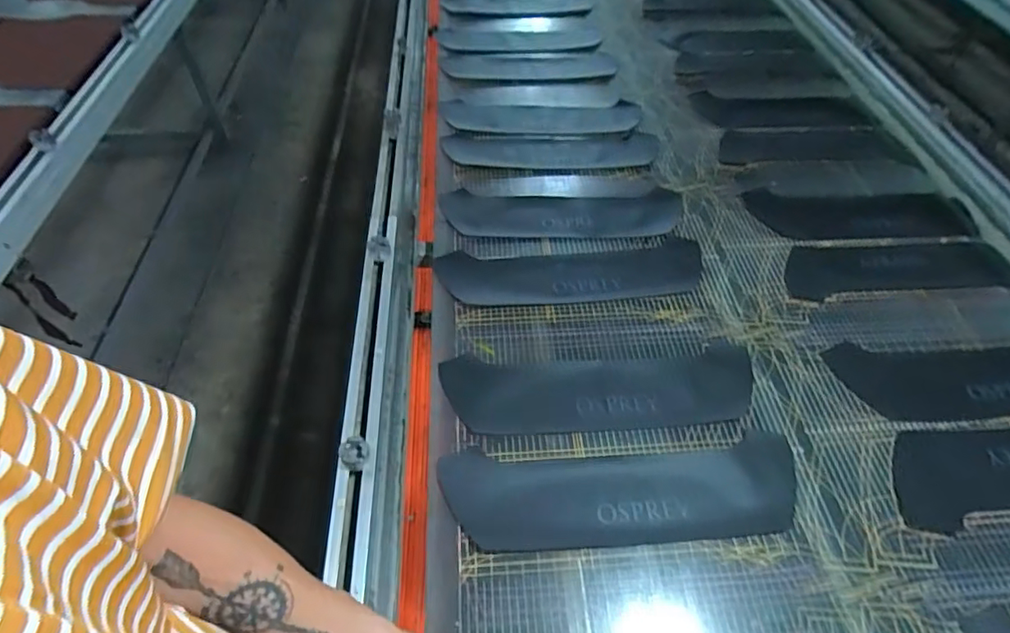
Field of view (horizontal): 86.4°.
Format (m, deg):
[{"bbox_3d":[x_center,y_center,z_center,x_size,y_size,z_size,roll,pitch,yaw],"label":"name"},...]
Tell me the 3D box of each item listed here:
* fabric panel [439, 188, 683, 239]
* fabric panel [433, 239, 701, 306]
[{"bbox_3d":[0.104,-0.209,1.087,0.482,0.032,0.152,1,42,6],"label":"fabric panel"},{"bbox_3d":[0.120,-0.075,0.983,0.486,0.043,0.133,-3,52,-5],"label":"fabric panel"}]

